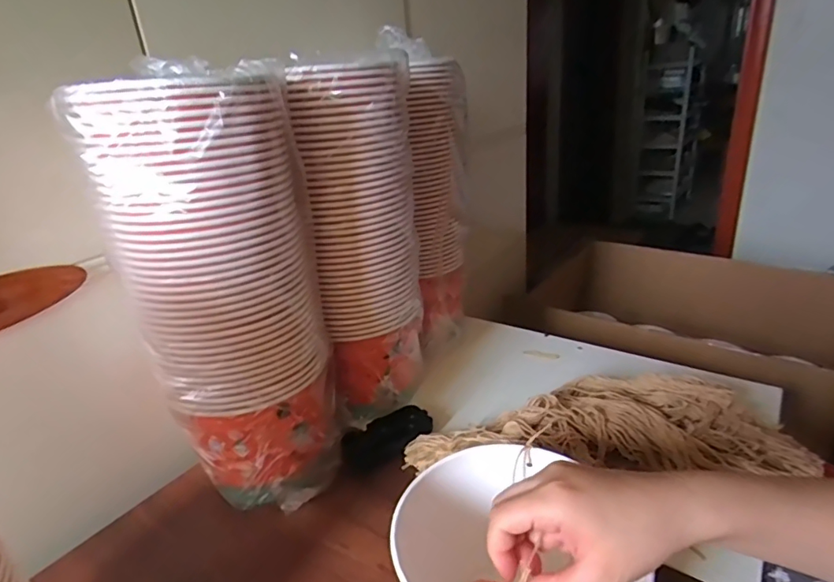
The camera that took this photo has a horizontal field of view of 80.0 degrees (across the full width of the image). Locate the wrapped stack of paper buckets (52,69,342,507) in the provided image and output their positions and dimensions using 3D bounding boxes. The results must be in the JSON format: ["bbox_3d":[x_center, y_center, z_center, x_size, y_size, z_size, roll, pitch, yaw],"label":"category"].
[{"bbox_3d":[-0.178,0.020,0.496,0.152,0.430,0.138,-4,24,4],"label":"wrapped stack of paper buckets"}]

